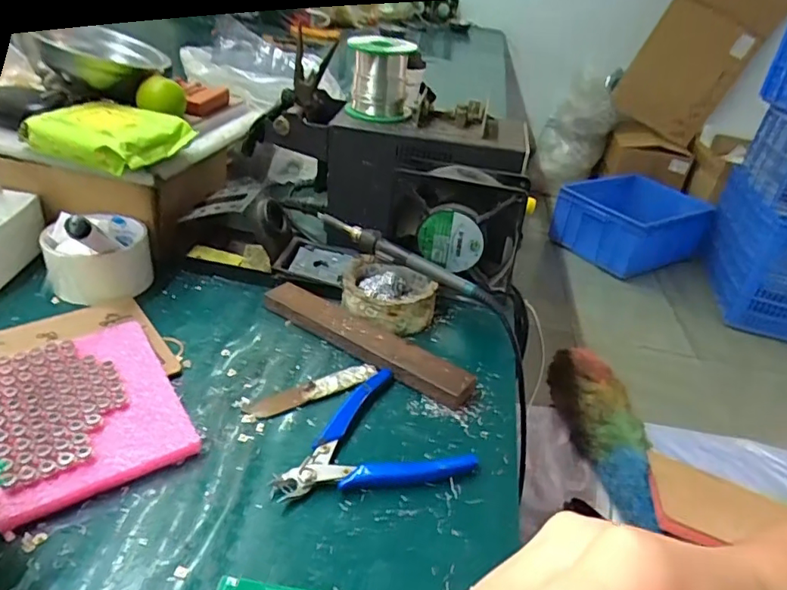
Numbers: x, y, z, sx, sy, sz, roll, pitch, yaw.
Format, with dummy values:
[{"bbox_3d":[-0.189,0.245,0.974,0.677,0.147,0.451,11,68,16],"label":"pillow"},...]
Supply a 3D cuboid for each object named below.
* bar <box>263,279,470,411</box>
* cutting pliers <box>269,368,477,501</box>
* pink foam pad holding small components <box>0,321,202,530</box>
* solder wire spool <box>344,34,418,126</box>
[{"bbox_3d":[-0.025,0.034,0.451,0.197,0.017,0.034,27,37,29],"label":"bar"},{"bbox_3d":[-0.018,0.088,0.380,0.123,0.011,0.101,0,32,-12],"label":"cutting pliers"},{"bbox_3d":[-0.202,0.069,0.361,0.104,0.019,0.150,-16,38,-33],"label":"pink foam pad holding small components"},{"bbox_3d":[-0.012,-0.210,0.539,0.062,0.066,0.067,4,31,-4],"label":"solder wire spool"}]

